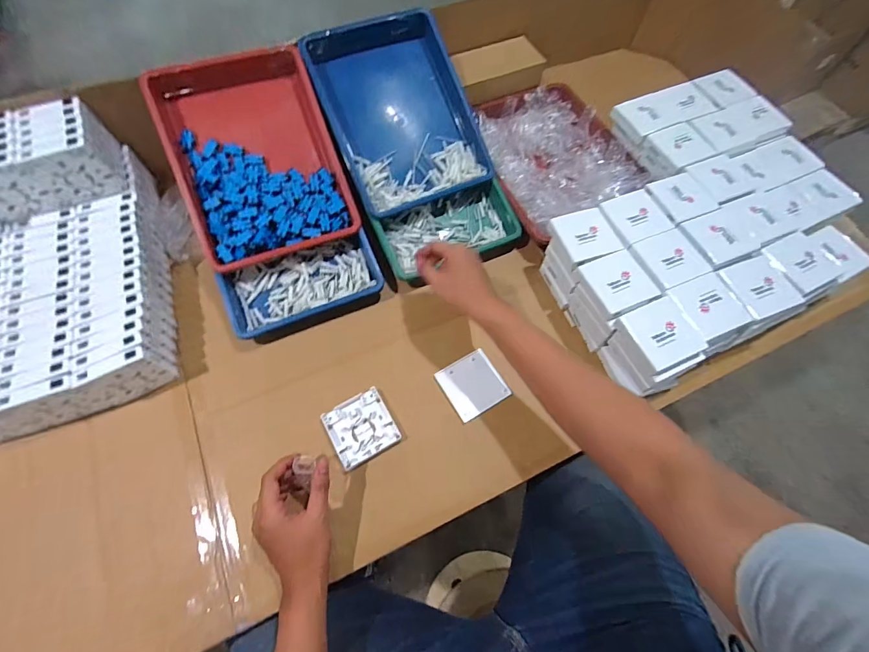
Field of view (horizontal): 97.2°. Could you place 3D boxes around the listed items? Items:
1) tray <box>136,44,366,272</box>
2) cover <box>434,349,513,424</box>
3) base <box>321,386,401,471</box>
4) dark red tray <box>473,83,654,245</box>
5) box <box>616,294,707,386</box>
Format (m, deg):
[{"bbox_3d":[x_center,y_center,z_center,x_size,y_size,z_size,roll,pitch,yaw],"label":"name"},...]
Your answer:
[{"bbox_3d":[-0.281,-0.265,0.611,0.238,0.057,0.314,-20,90,-13],"label":"tray"},{"bbox_3d":[0.058,0.088,0.579,0.087,0.015,0.087,-26,66,-18],"label":"cover"},{"bbox_3d":[-0.104,0.143,0.541,0.087,0.011,0.088,-27,69,-14],"label":"base"},{"bbox_3d":[0.229,-0.317,0.737,0.249,0.058,0.340,-16,66,-10],"label":"dark red tray"},{"bbox_3d":[0.307,0.016,0.520,0.085,0.034,0.093,-23,68,-12],"label":"box"}]

